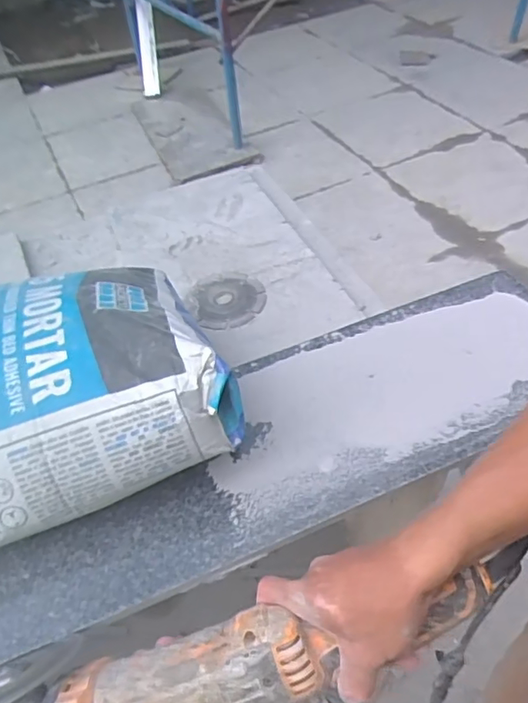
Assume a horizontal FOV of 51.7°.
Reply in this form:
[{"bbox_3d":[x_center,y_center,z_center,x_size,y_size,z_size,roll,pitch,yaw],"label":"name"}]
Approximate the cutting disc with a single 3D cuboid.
[{"bbox_3d":[-0.048,-0.069,0.723,0.101,0.006,0.100,-1,50,2],"label":"cutting disc"}]

